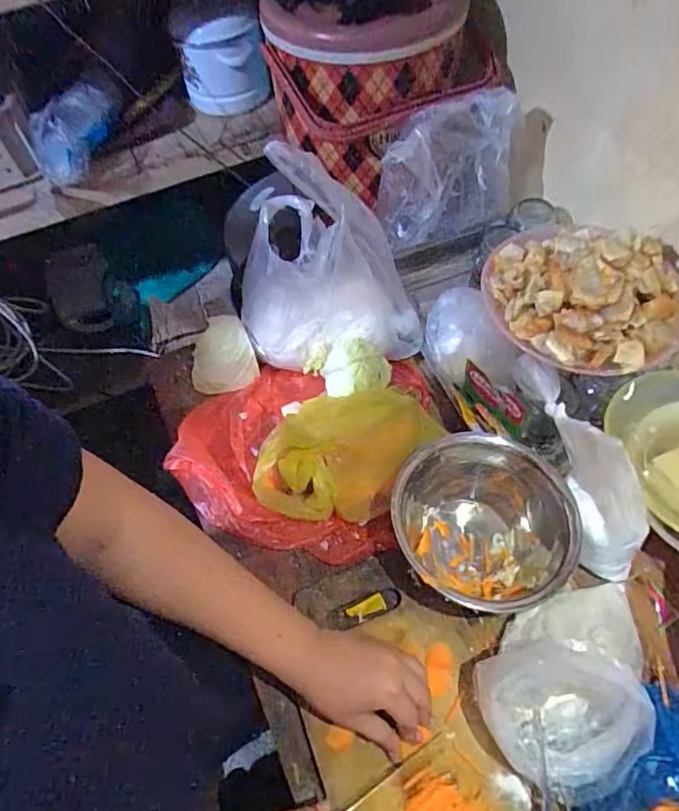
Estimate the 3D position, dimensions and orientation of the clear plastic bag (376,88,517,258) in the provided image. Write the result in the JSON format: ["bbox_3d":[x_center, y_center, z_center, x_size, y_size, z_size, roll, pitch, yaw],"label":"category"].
[{"bbox_3d":[0.148,-0.322,0.740,0.192,0.153,0.102,-12,59,-4],"label":"clear plastic bag"}]

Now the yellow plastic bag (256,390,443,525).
[{"bbox_3d":[0.007,0.055,0.583,0.200,0.084,0.121,-3,59,1],"label":"yellow plastic bag"}]

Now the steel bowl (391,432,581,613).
[{"bbox_3d":[0.140,0.121,0.532,0.165,0.091,0.166,-1,59,2],"label":"steel bowl"}]

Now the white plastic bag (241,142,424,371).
[{"bbox_3d":[-0.009,-0.145,0.592,0.201,0.229,0.096,4,59,5],"label":"white plastic bag"}]

